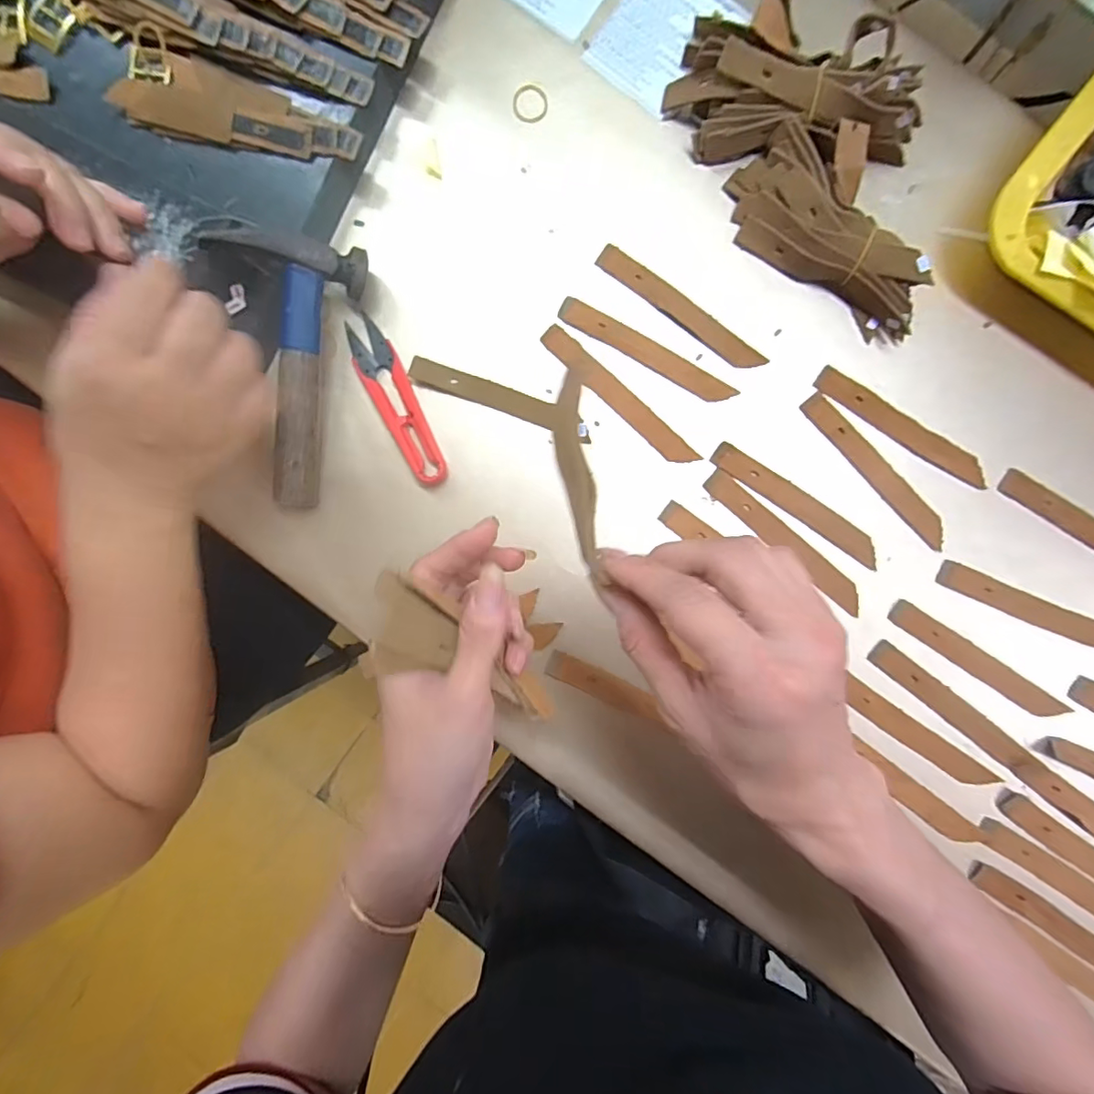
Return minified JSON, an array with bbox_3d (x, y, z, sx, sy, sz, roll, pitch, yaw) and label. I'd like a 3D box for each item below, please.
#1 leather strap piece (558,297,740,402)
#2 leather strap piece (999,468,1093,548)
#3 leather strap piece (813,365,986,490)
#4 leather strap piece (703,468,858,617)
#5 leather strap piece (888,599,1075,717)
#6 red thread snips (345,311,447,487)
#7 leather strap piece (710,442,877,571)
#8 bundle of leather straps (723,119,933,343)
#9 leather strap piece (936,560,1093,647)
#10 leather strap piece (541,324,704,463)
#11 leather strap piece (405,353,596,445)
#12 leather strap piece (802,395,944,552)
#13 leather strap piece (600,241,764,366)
[{"bbox_3d":[0.064,-0.125,0.348,0.122,0.004,0.016,29,92,0],"label":"leather strap piece"},{"bbox_3d":[0.342,-0.012,0.342,0.116,0.006,0.016,34,103,5],"label":"leather strap piece"},{"bbox_3d":[0.226,-0.075,0.345,0.121,0.007,0.018,33,92,0],"label":"leather strap piece"},{"bbox_3d":[0.153,-0.003,0.345,0.124,0.004,0.018,42,92,0],"label":"leather strap piece"},{"bbox_3d":[0.275,0.074,0.345,0.122,0.006,0.016,34,92,0],"label":"leather strap piece"},{"bbox_3d":[-0.097,-0.093,0.349,0.027,0.007,0.115,-26,91,1],"label":"red thread snips"},{"bbox_3d":[0.160,-0.028,0.344,0.121,0.004,0.019,34,92,0],"label":"leather strap piece"},{"bbox_3d":[0.175,-0.189,0.330,0.141,0.029,0.055,41,92,0],"label":"bundle of leather straps"},{"bbox_3d":[0.310,0.040,0.342,0.121,0.008,0.018,23,92,0],"label":"leather strap piece"},{"bbox_3d":[0.046,-0.096,0.347,0.125,0.004,0.015,43,92,0],"label":"leather strap piece"},{"bbox_3d":[-0.029,-0.096,0.349,0.122,0.010,0.017,20,90,-1],"label":"leather strap piece"},{"bbox_3d":[0.210,-0.049,0.344,0.017,0.004,0.122,-43,90,2],"label":"leather strap piece"},{"bbox_3d":[0.086,-0.152,0.345,0.123,0.004,0.015,37,92,0],"label":"leather strap piece"}]

